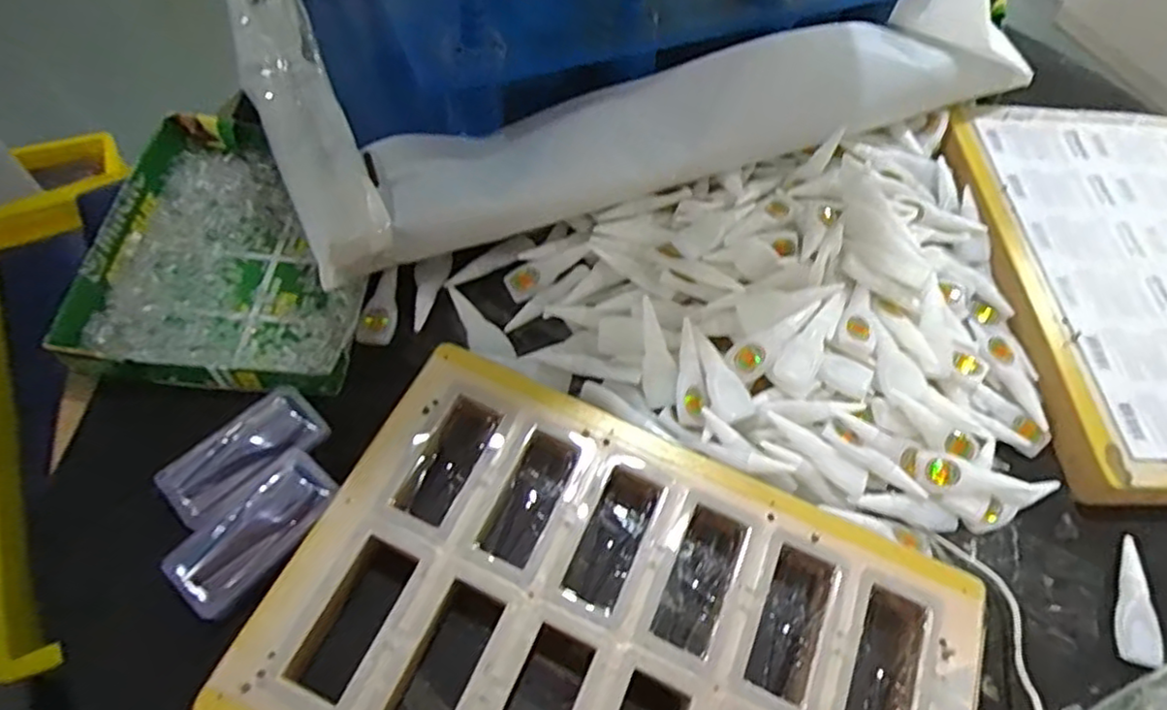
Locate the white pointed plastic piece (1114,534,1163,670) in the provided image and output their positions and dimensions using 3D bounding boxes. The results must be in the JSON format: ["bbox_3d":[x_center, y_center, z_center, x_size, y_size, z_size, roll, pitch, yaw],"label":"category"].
[{"bbox_3d":[0.394,0.175,0.481,0.024,0.010,0.089,16,64,5],"label":"white pointed plastic piece"}]

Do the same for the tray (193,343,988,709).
[{"bbox_3d":[0.024,0.181,0.425,0.421,0.041,0.280,24,65,9],"label":"tray"}]

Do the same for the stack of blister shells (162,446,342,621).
[{"bbox_3d":[-0.220,0.116,0.449,0.059,0.019,0.111,37,67,14],"label":"stack of blister shells"}]

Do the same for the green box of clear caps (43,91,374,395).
[{"bbox_3d":[-0.289,-0.096,0.575,0.217,0.041,0.265,4,64,-1],"label":"green box of clear caps"}]

